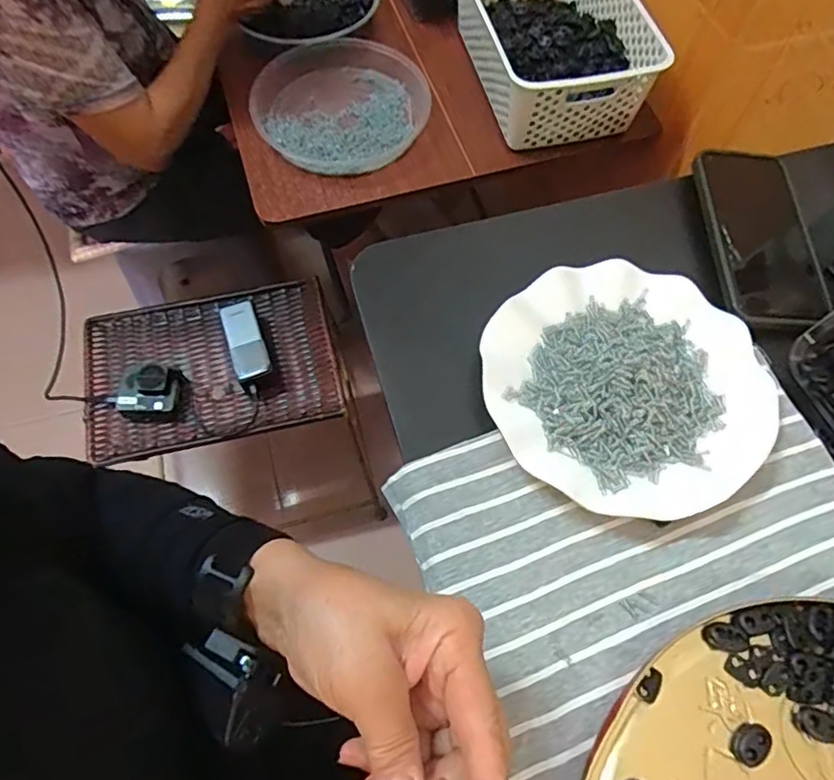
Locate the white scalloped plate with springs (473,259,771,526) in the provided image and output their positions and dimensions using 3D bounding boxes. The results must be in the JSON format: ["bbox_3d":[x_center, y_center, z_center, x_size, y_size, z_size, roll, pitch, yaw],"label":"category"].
[{"bbox_3d":[0.139,-0.006,0.392,0.176,0.025,0.173,0,64,0],"label":"white scalloped plate with springs"}]

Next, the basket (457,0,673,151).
[{"bbox_3d":[0.181,-0.490,0.792,0.216,0.091,0.324,-13,65,-6],"label":"basket"}]

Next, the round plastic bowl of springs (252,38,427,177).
[{"bbox_3d":[-0.099,-0.382,0.798,0.234,0.048,0.220,0,64,0],"label":"round plastic bowl of springs"}]

